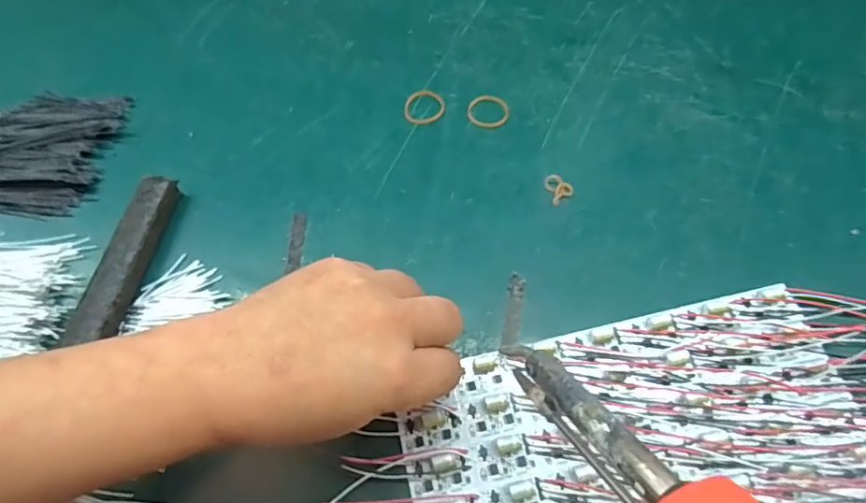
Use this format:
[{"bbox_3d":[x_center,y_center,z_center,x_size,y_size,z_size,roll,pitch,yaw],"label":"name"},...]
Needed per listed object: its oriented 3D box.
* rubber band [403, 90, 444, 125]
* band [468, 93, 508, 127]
[{"bbox_3d":[-0.006,-0.108,0.398,0.029,0.004,0.035,11,63,8],"label":"rubber band"},{"bbox_3d":[0.041,-0.103,0.393,0.030,0.004,0.028,-1,62,1],"label":"band"}]

